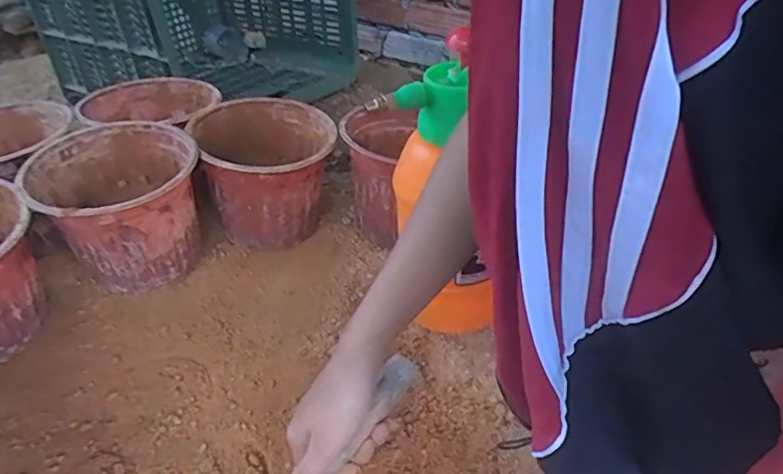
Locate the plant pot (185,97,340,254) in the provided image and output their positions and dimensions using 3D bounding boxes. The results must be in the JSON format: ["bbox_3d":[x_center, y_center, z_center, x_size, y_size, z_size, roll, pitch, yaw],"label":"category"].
[{"bbox_3d":[-0.149,-0.070,0.705,0.155,0.151,0.161,0,37,0],"label":"plant pot"}]

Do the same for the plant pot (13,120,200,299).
[{"bbox_3d":[-0.297,-0.019,0.634,0.159,0.156,0.168,0,37,0],"label":"plant pot"}]

